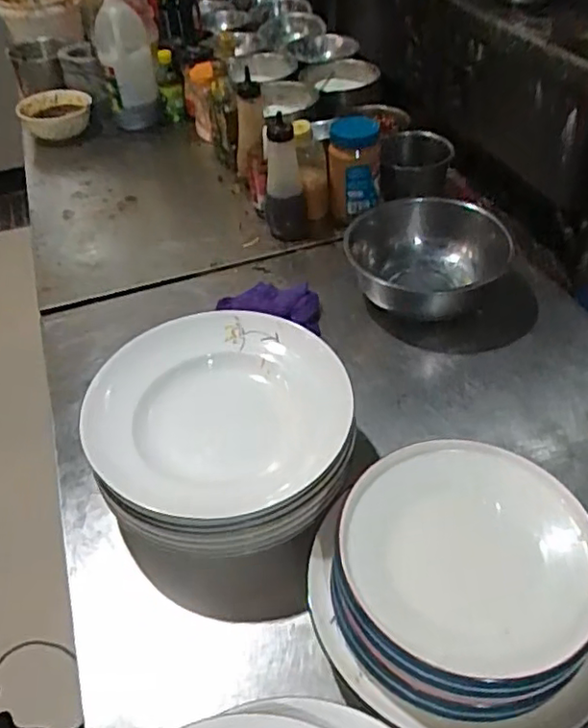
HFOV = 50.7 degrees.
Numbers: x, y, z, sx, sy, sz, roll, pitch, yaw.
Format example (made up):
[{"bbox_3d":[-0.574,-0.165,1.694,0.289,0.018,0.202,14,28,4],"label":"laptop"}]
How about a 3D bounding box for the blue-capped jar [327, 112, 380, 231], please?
[{"bbox_3d":[0.104,-0.333,1.087,0.082,0.192,0.081,-3,44,1],"label":"blue-capped jar"}]

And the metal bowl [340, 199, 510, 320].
[{"bbox_3d":[0.211,-0.159,0.972,0.218,0.099,0.255,-8,45,-4],"label":"metal bowl"}]

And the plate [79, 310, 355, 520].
[{"bbox_3d":[-0.082,0.046,0.697,0.279,0.037,0.287,-2,44,2],"label":"plate"}]

